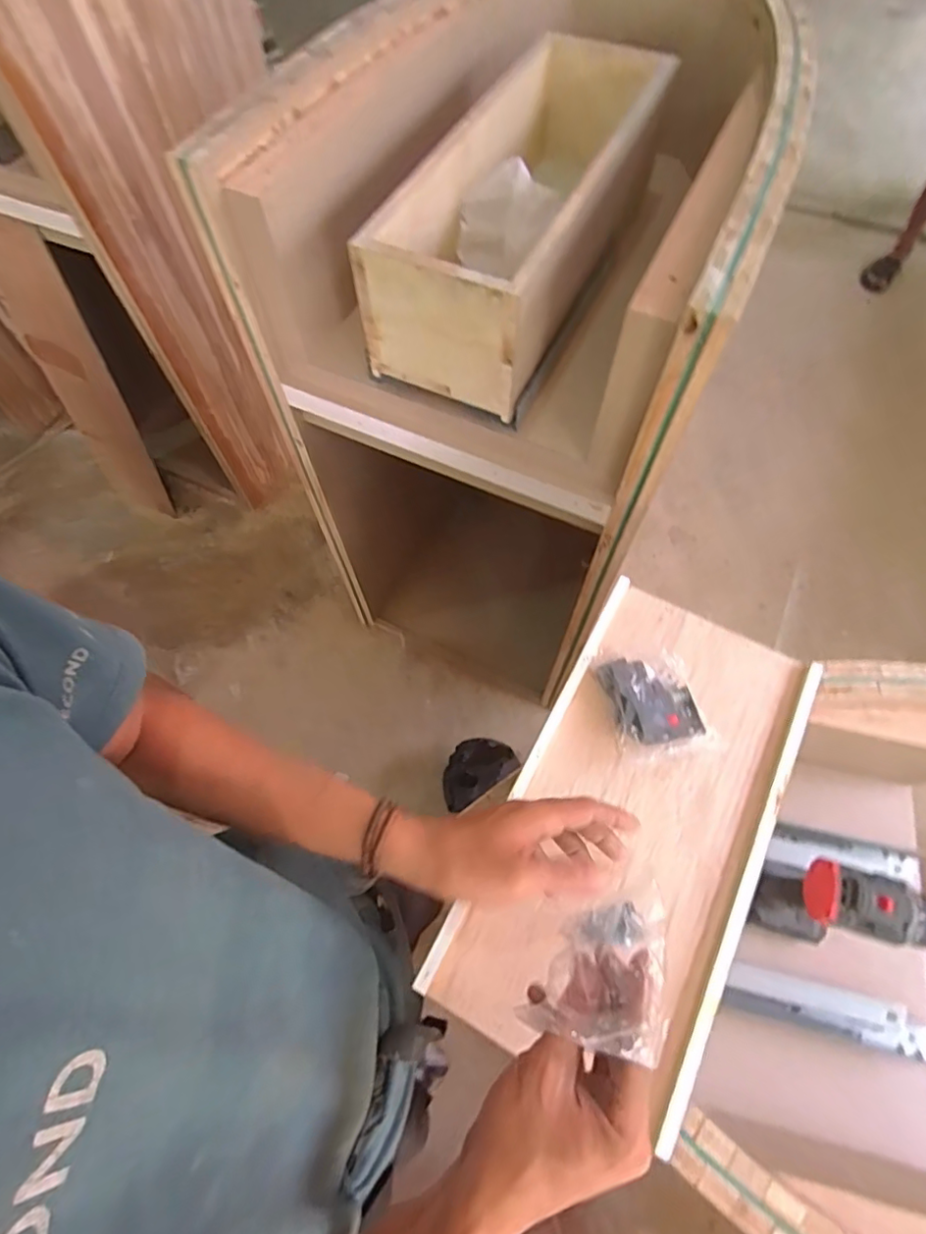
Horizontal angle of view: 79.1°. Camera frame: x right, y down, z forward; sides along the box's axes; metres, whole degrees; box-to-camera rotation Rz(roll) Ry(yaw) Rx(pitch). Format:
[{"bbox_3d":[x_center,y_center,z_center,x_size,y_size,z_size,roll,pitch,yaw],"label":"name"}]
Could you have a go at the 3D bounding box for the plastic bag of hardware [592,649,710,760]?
[{"bbox_3d":[0.163,0.072,0.485,0.069,0.027,0.094,-14,65,-5],"label":"plastic bag of hardware"}]

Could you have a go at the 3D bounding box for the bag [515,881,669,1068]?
[{"bbox_3d":[0.092,0.215,0.348,0.069,0.023,0.107,-10,15,34],"label":"bag"}]

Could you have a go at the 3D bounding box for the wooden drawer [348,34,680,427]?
[{"bbox_3d":[0.096,-0.520,0.717,0.203,0.170,0.517,26,68,13],"label":"wooden drawer"}]

